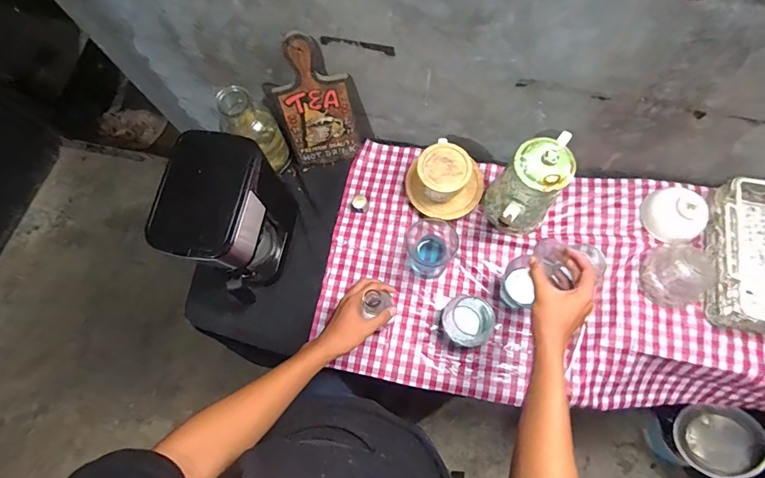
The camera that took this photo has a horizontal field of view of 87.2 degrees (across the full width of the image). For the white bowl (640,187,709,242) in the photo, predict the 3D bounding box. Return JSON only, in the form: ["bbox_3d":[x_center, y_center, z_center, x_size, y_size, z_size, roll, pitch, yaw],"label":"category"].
[{"bbox_3d":[0.554,-0.048,0.761,0.095,0.062,0.109,-30,74,-6],"label":"white bowl"}]

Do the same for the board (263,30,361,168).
[{"bbox_3d":[-0.129,-0.253,0.768,0.140,0.274,0.010,-13,56,1],"label":"board"}]

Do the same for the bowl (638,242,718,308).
[{"bbox_3d":[0.539,0.059,0.719,0.117,0.067,0.109,-1,73,3],"label":"bowl"}]

